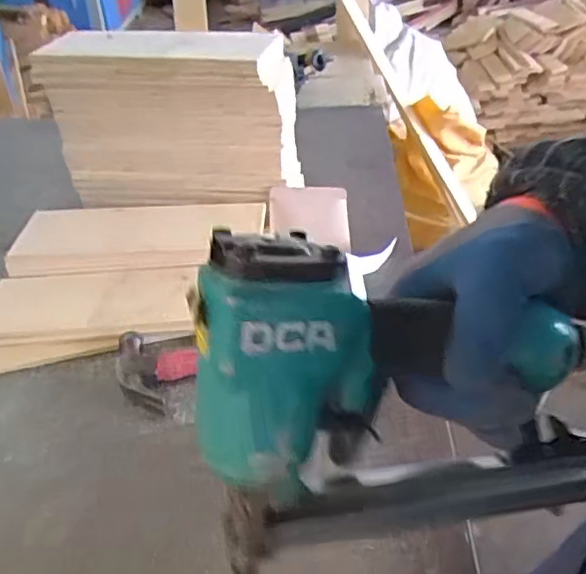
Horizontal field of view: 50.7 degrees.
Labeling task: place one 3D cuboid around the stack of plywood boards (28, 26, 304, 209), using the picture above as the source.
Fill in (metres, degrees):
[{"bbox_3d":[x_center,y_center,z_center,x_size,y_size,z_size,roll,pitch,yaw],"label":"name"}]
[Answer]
[{"bbox_3d":[-0.189,-0.265,0.944,0.381,0.214,0.131,2,40,7],"label":"stack of plywood boards"}]

